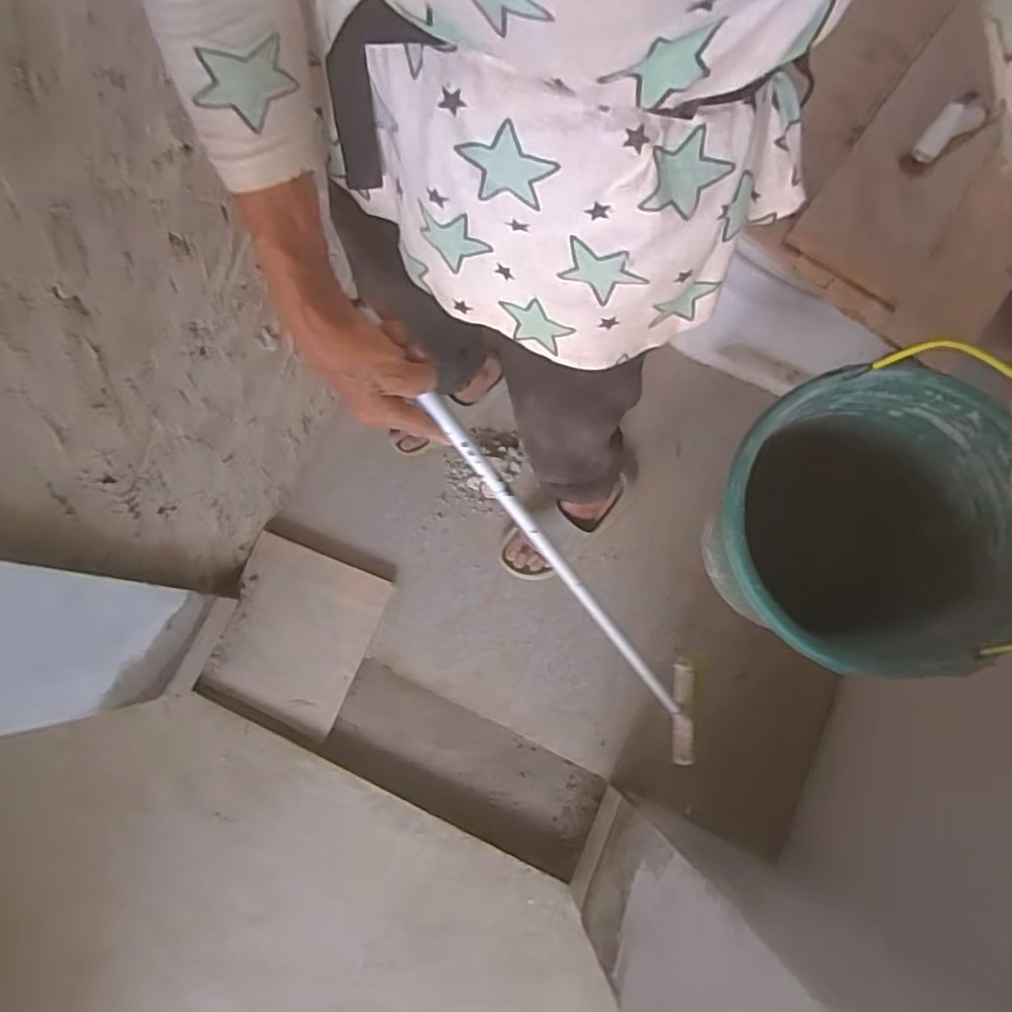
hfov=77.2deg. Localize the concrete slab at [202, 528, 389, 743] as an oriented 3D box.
[{"bbox_3d":[-0.365,0.219,1.097,0.246,0.032,0.284,21,73,6],"label":"concrete slab"}]

